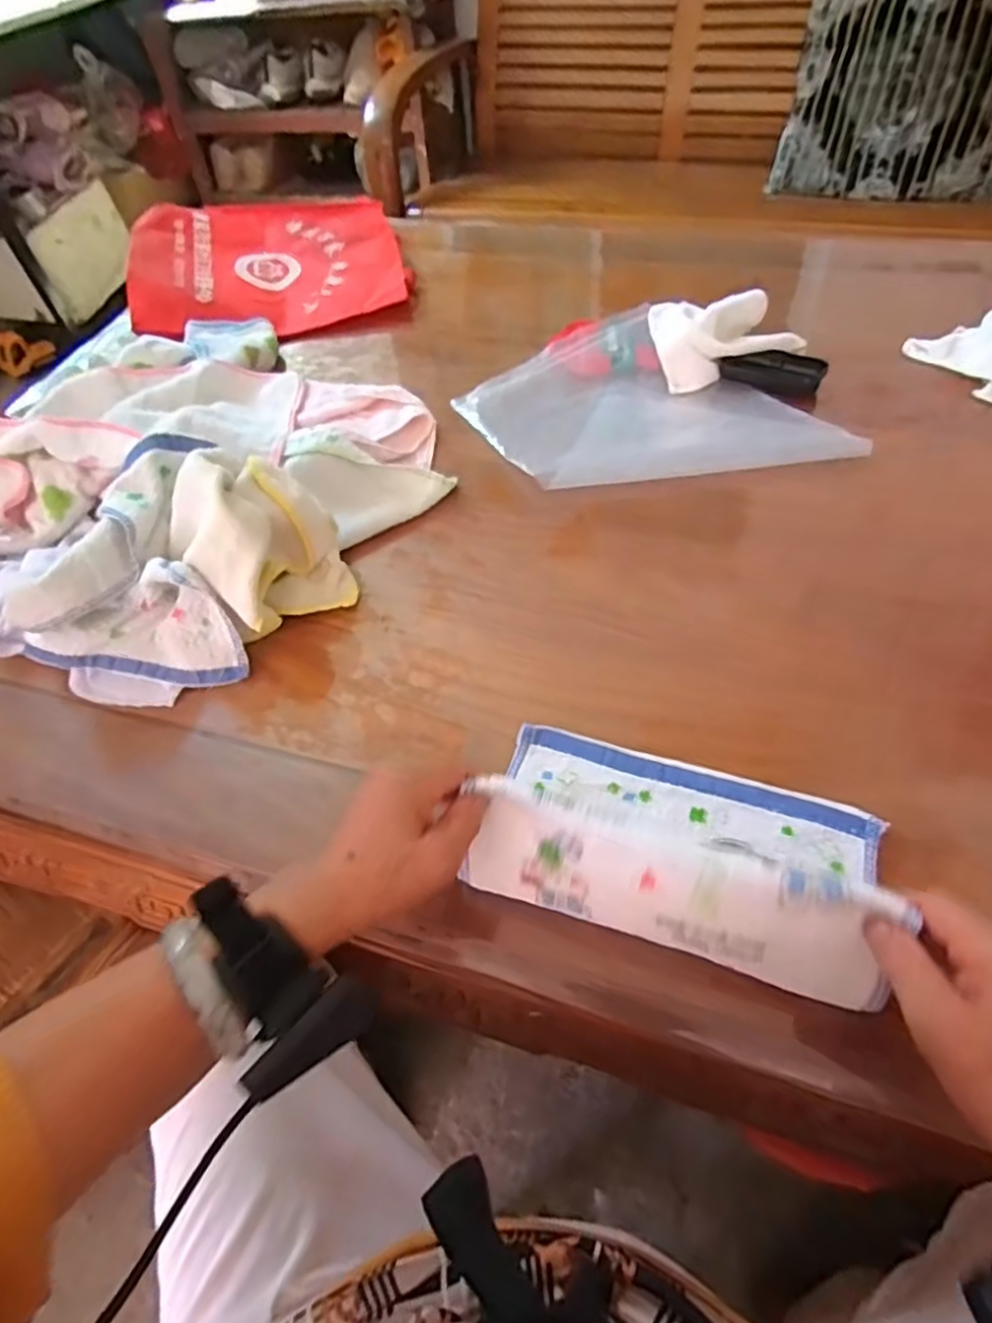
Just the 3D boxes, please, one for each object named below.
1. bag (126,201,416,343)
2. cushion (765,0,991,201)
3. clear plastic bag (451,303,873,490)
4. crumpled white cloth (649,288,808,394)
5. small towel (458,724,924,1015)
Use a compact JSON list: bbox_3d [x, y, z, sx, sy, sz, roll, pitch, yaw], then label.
[{"bbox_3d":[-0.332,-0.592,0.969,0.371,0.086,0.306,-19,57,-8],"label":"bag"},{"bbox_3d":[0.892,-1.125,1.302,0.593,0.384,0.139,15,31,19],"label":"cushion"},{"bbox_3d":[0.153,-0.264,0.731,0.283,0.019,0.335,-29,59,-14],"label":"clear plastic bag"},{"bbox_3d":[0.265,-0.372,0.763,0.157,0.057,0.110,-5,54,2],"label":"crumpled white cloth"},{"bbox_3d":[0.115,0.106,0.420,0.242,0.095,0.131,15,59,14],"label":"small towel"}]

